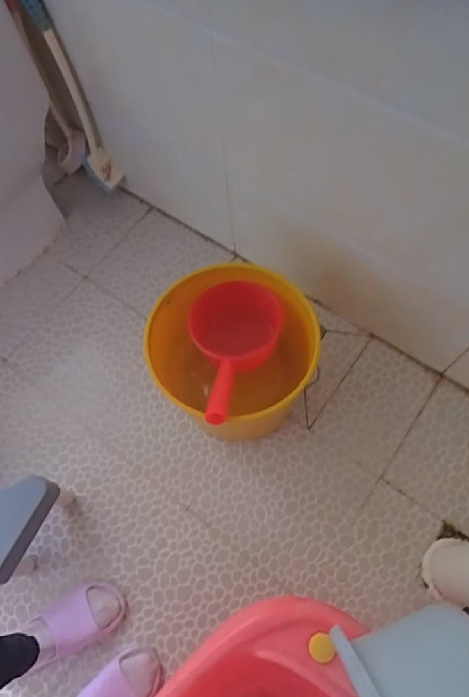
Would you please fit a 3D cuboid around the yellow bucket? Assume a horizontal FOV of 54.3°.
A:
[{"bbox_3d":[0.015,0.026,0.996,0.315,0.297,0.308,-1,66,3],"label":"yellow bucket"}]

